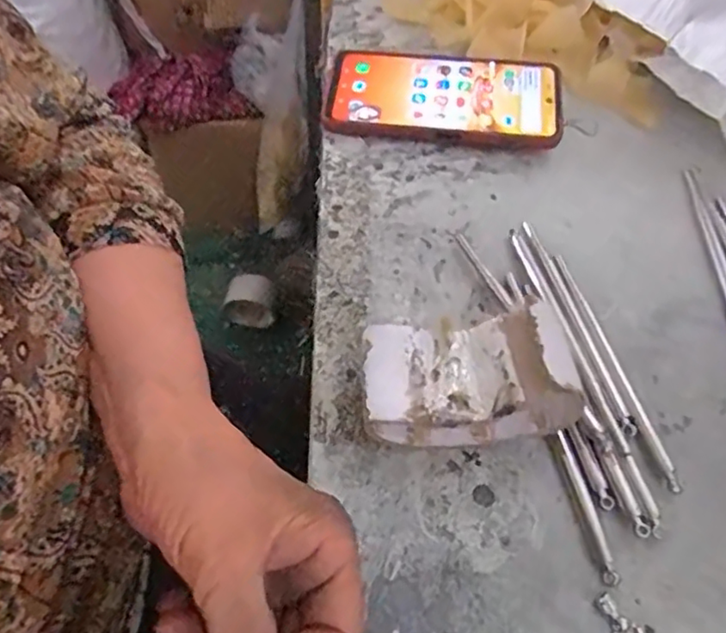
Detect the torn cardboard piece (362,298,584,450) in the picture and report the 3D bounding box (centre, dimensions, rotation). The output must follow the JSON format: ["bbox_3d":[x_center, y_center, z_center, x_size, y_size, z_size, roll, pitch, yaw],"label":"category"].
[{"bbox_3d":[0.048,0.031,0.287,0.095,0.066,0.049,-3,57,-4],"label":"torn cardboard piece"}]

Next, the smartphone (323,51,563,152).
[{"bbox_3d":[0.057,-0.155,0.426,0.161,0.011,0.073,6,64,4],"label":"smartphone"}]

